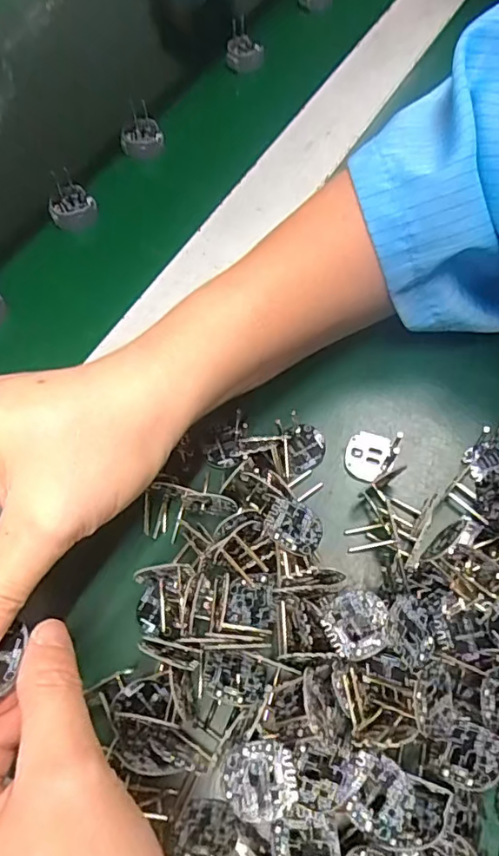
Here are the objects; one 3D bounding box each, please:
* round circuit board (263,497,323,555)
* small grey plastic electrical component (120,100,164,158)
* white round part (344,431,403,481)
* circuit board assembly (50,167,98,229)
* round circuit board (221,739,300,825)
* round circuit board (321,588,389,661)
[{"bbox_3d":[0.018,0.039,0.215,0.024,0.004,0.021,21,53,-10],"label":"round circuit board"},{"bbox_3d":[-0.077,-0.210,0.381,0.029,0.022,0.029,-14,63,-4],"label":"small grey plastic electrical component"},{"bbox_3d":[0.058,0.013,0.253,0.025,0.005,0.023,-1,63,3],"label":"white round part"},{"bbox_3d":[-0.113,-0.147,0.348,0.026,0.023,0.028,8,64,7],"label":"circuit board assembly"},{"bbox_3d":[0.003,0.115,0.177,0.024,0.004,0.022,-3,62,5],"label":"round circuit board"},{"bbox_3d":[0.039,0.070,0.194,0.023,0.004,0.022,-4,75,17],"label":"round circuit board"}]

